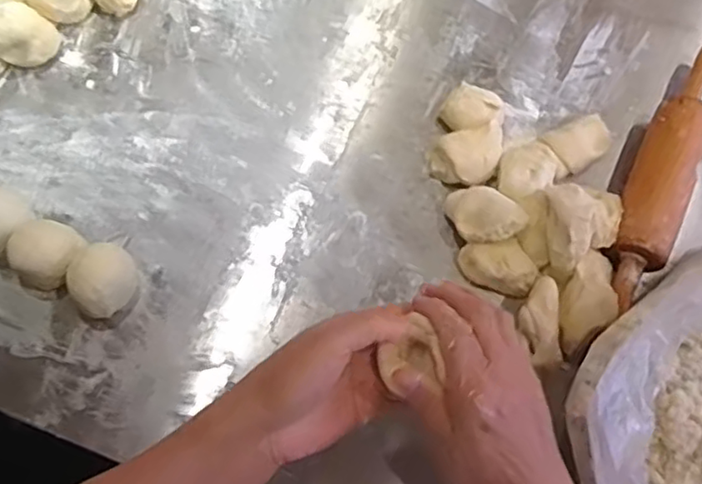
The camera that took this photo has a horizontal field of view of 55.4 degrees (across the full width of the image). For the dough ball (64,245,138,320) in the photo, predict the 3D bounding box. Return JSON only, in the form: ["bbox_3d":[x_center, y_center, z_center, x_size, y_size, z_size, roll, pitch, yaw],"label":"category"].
[{"bbox_3d":[-0.203,0.030,0.549,0.043,0.055,0.057,36,72,10],"label":"dough ball"}]

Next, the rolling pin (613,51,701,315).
[{"bbox_3d":[0.290,-0.069,0.618,0.052,0.055,0.281,26,70,7],"label":"rolling pin"}]

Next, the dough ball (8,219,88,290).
[{"bbox_3d":[-0.250,0.013,0.552,0.056,0.053,0.048,22,70,5],"label":"dough ball"}]

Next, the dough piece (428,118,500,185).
[{"bbox_3d":[0.109,-0.076,0.620,0.064,0.034,0.045,-17,71,-9],"label":"dough piece"}]

